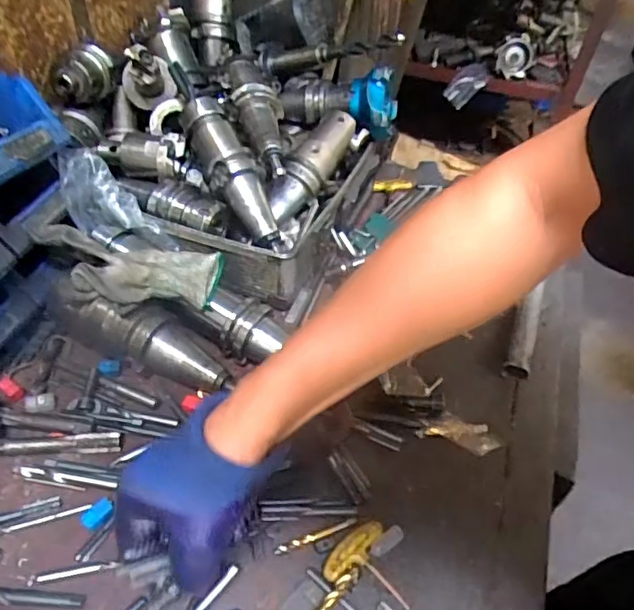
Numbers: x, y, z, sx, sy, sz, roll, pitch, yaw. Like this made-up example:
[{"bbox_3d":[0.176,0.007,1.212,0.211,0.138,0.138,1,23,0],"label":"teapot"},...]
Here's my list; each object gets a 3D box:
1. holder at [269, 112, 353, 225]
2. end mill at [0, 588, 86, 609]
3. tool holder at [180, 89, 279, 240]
[{"bbox_3d":[-0.006,-0.162,0.636,0.047,0.047,0.151,27,71,18],"label":"holder"},{"bbox_3d":[-0.204,0.201,0.387,0.084,0.008,0.012,4,45,-4],"label":"end mill"},{"bbox_3d":[-0.091,-0.147,0.589,0.047,0.047,0.171,-24,77,-28],"label":"tool holder"}]

